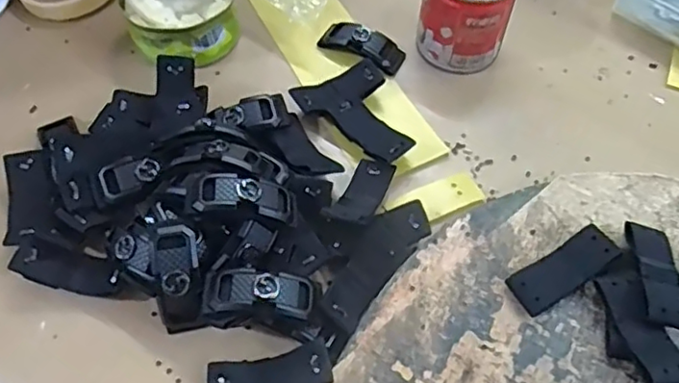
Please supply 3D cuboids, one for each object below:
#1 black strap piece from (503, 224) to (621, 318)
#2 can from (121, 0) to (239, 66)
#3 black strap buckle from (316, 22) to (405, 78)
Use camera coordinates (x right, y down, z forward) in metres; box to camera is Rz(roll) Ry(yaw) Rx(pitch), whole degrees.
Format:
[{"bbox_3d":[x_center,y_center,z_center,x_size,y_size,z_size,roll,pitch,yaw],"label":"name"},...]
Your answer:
[{"bbox_3d":[0.128,0.045,0.357,0.066,0.006,0.025,-30,60,-11],"label":"black strap piece"},{"bbox_3d":[-0.118,-0.139,0.468,0.076,0.046,0.089,-12,58,-8],"label":"can"},{"bbox_3d":[0.017,-0.111,0.471,0.064,0.014,0.027,31,62,18],"label":"black strap buckle"}]

